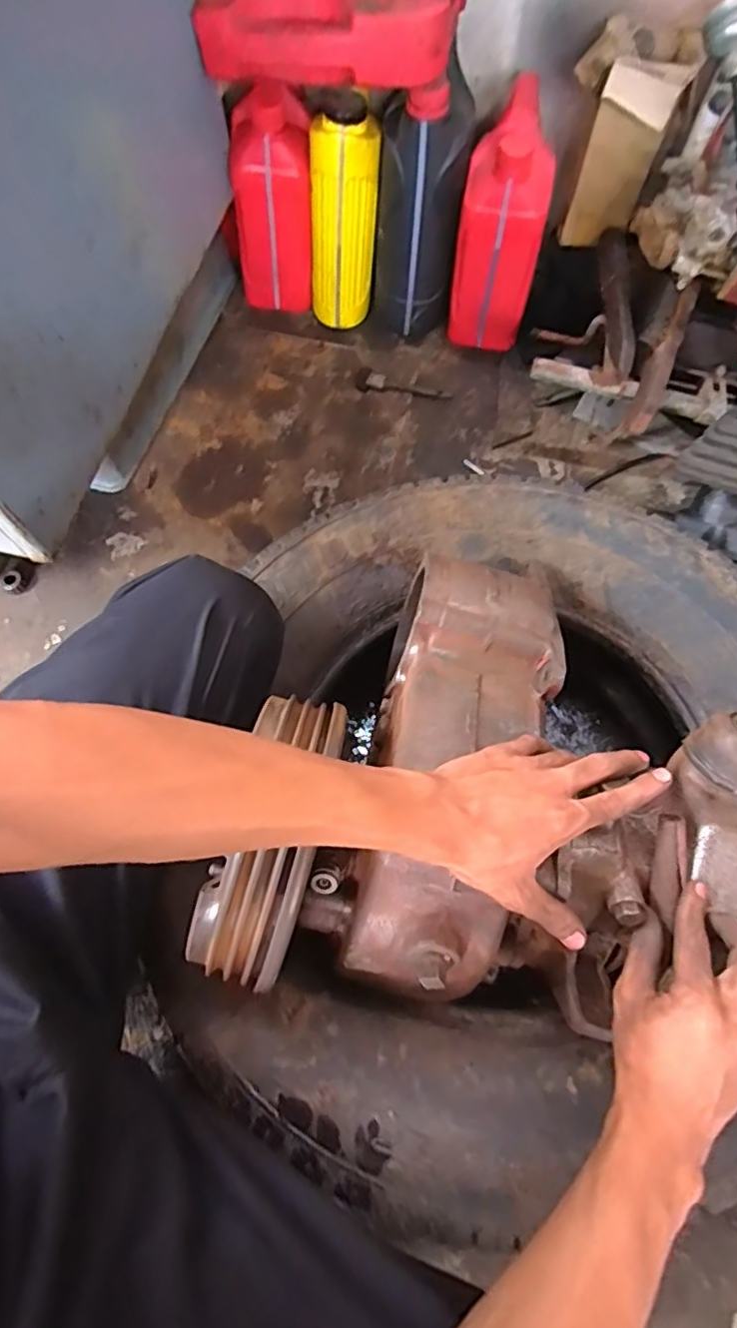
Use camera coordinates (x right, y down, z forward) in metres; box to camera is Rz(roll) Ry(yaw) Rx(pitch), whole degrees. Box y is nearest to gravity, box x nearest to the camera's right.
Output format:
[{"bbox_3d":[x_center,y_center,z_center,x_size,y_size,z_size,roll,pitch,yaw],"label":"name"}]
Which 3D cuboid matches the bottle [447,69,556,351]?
[{"bbox_3d":[0.192,-0.631,0.890,0.113,0.284,0.164,10,69,5],"label":"bottle"}]

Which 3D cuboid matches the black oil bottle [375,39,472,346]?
[{"bbox_3d":[0.077,-0.662,0.897,0.120,0.298,0.158,7,68,3],"label":"black oil bottle"}]

